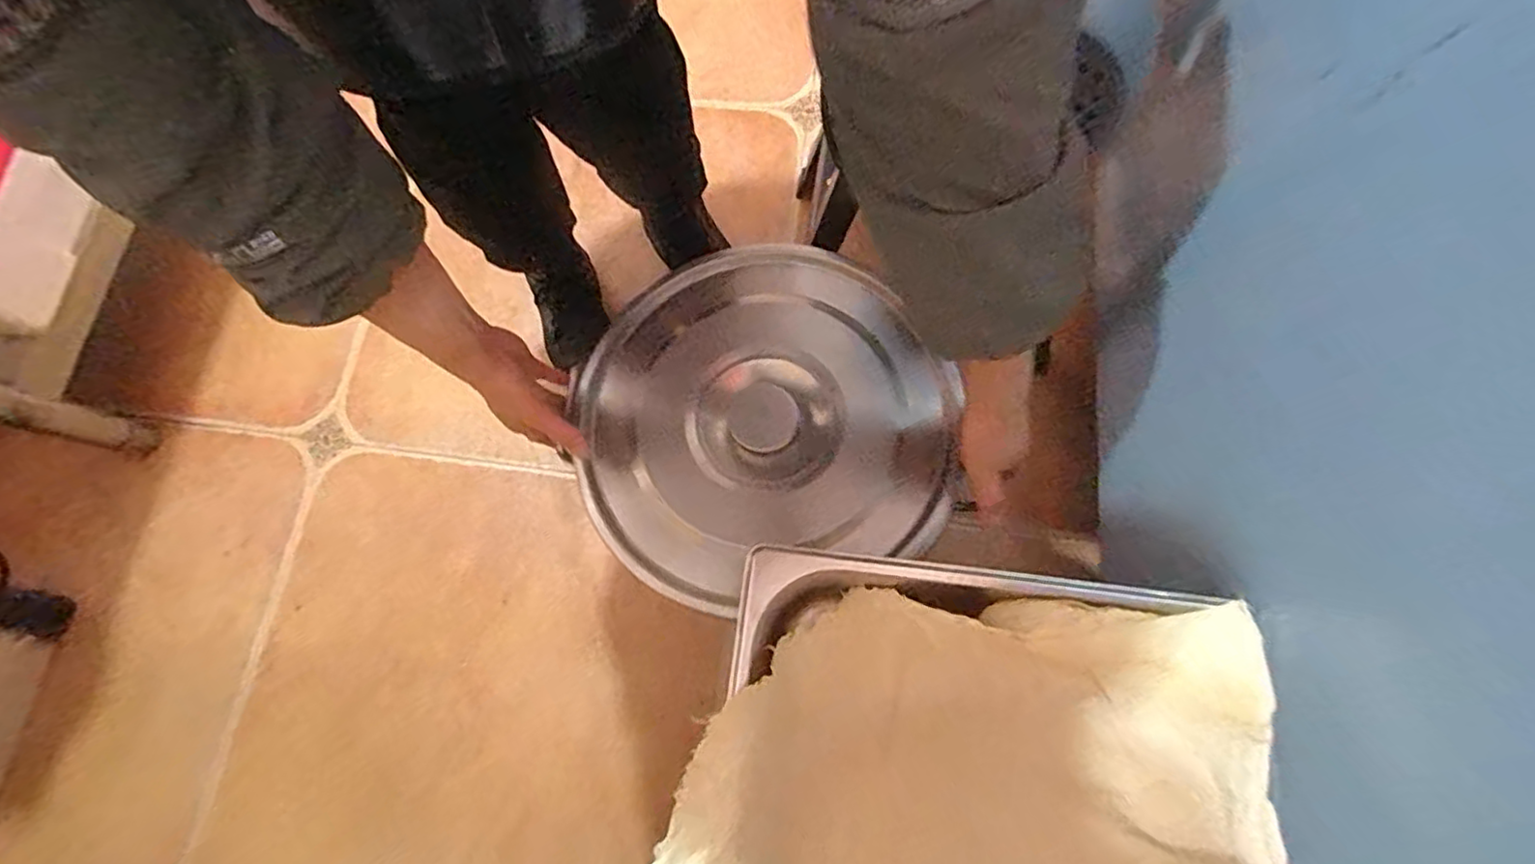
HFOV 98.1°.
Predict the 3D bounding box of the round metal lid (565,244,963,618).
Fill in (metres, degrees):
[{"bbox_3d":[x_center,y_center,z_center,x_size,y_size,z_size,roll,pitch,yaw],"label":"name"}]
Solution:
[{"bbox_3d":[-0.012,-0.024,0.637,0.330,0.057,0.329,-1,73,2],"label":"round metal lid"}]

